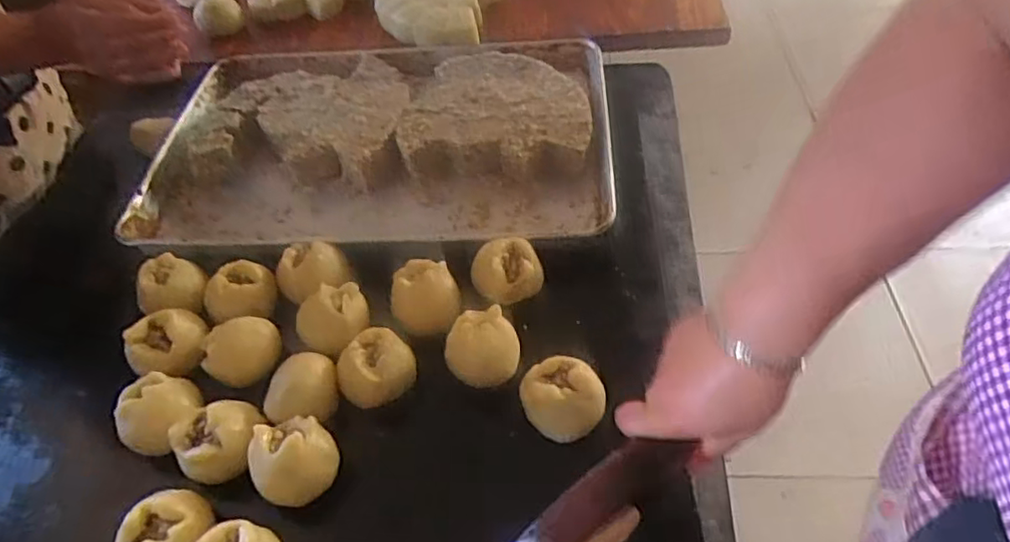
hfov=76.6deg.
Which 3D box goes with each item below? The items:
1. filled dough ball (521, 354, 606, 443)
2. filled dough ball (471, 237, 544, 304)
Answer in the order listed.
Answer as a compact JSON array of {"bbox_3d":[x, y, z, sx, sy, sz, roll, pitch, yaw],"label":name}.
[{"bbox_3d":[0.053,0.122,0.598,0.072,0.059,0.066,-4,50,4],"label":"filled dough ball"},{"bbox_3d":[0.003,0.003,0.705,0.076,0.061,0.066,-8,50,0],"label":"filled dough ball"}]

